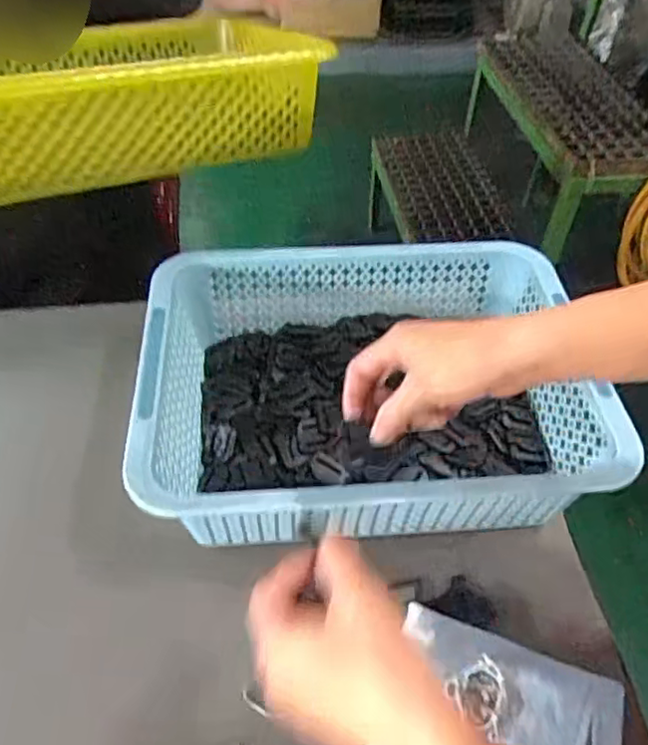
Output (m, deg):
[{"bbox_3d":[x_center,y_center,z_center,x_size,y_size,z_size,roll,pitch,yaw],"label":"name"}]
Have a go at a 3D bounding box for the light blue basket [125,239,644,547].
[{"bbox_3d":[0.036,0.010,0.584,0.371,0.115,0.290,-3,52,-4],"label":"light blue basket"}]

